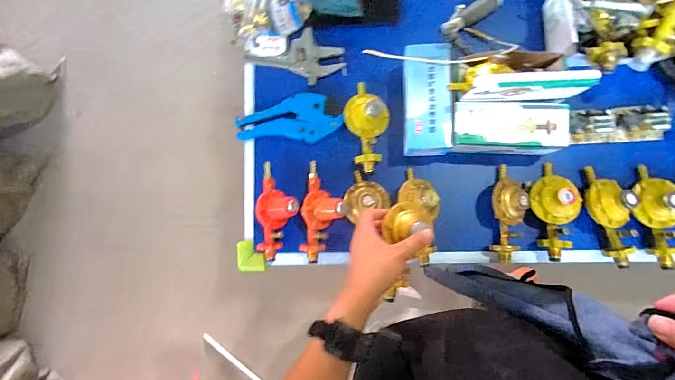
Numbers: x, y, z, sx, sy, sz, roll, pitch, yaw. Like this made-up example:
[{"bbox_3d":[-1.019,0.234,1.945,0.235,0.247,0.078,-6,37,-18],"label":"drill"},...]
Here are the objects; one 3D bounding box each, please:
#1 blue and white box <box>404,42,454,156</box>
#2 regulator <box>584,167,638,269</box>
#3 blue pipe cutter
[{"bbox_3d":[0.157,-0.158,0.620,0.079,0.051,0.194,-2,84,5],"label":"blue and white box"},{"bbox_3d":[0.465,0.042,0.582,0.070,0.053,0.173,-21,83,3],"label":"regulator"},{"bbox_3d":[-0.091,-0.139,0.676,0.198,0.017,0.091,-1,84,6],"label":"blue pipe cutter"}]

